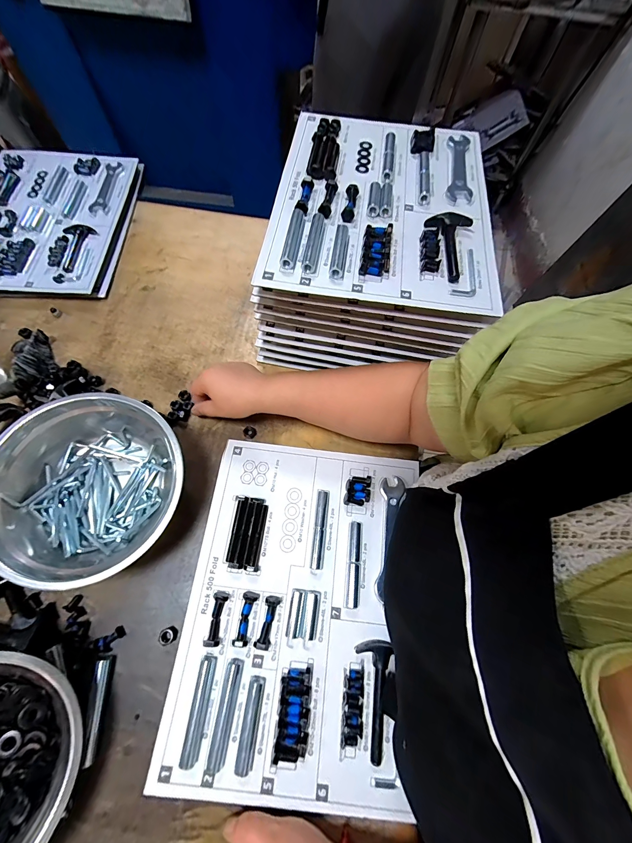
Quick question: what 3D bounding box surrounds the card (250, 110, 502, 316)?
[{"bbox_3d":[0.093,-0.303,0.417,0.279,0.019,0.358,8,67,1],"label":"card"}]

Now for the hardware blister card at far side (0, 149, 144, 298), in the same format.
[{"bbox_3d":[-0.502,-0.387,0.590,0.265,0.034,0.372,1,67,-2],"label":"hardware blister card at far side"}]

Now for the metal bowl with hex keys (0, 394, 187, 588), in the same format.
[{"bbox_3d":[-0.275,0.082,0.378,0.196,0.091,0.198,1,67,-2],"label":"metal bowl with hex keys"}]

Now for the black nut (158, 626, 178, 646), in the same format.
[{"bbox_3d":[-0.171,0.247,0.358,0.021,0.009,0.017,-24,70,-12],"label":"black nut"}]

